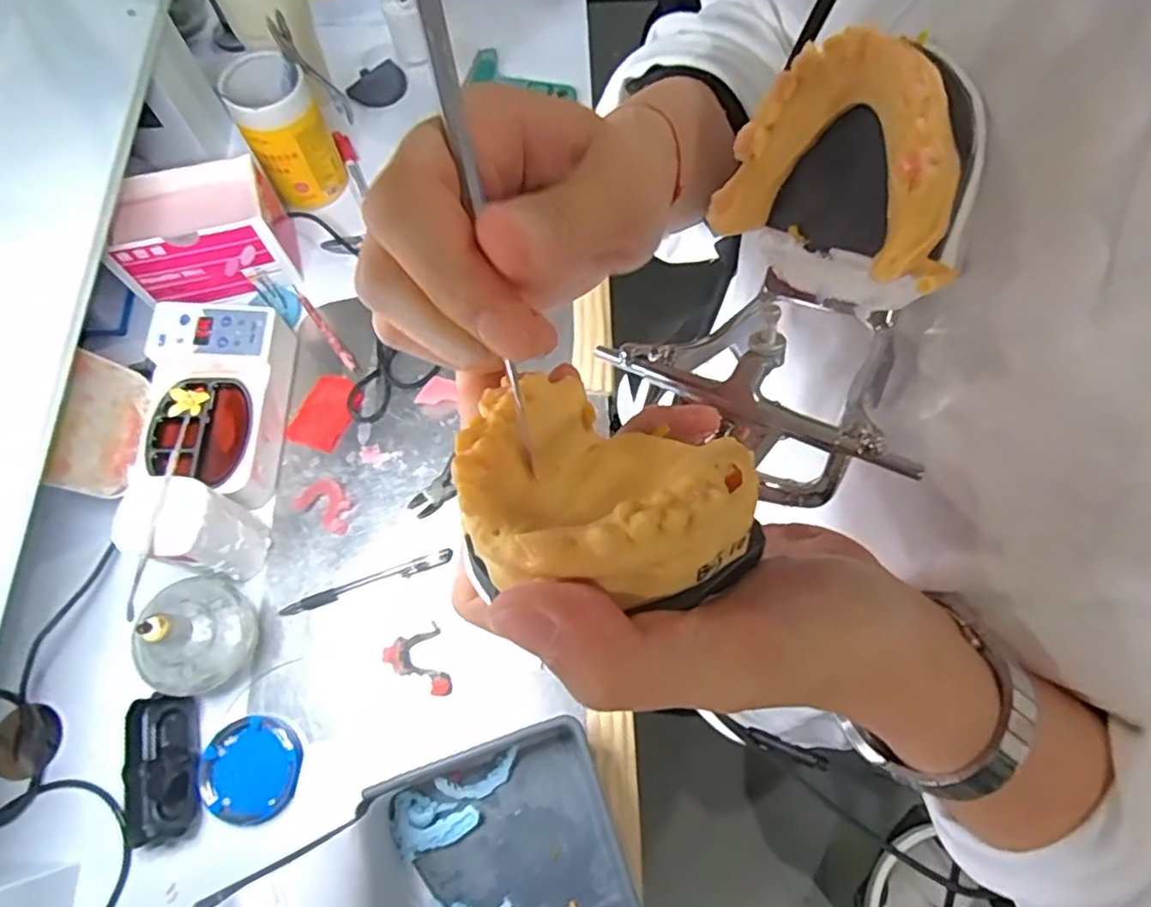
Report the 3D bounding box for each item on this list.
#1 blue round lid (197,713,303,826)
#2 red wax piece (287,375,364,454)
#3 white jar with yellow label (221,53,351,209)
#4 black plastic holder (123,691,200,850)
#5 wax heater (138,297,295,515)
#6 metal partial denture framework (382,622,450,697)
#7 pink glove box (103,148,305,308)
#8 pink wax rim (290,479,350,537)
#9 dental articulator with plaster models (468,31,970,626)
[{"bbox_3d":[-0.268,0.260,0.539,0.077,0.009,0.078,0,70,1],"label":"blue round lid"},{"bbox_3d":[-0.250,-0.043,0.660,0.055,0.005,0.079,20,72,8],"label":"red wax piece"},{"bbox_3d":[-0.305,-0.337,0.694,0.080,0.120,0.081,-30,72,-9],"label":"white jar with yellow label"},{"bbox_3d":[-0.335,0.253,0.533,0.050,0.025,0.106,-11,70,-3],"label":"black plastic holder"},{"bbox_3d":[-0.339,-0.050,0.624,0.114,0.069,0.187,1,70,1],"label":"wax heater"},{"bbox_3d":[-0.132,0.182,0.561,0.049,0.012,0.060,-27,72,-8],"label":"metal partial denture framework"},{"bbox_3d":[-0.379,-0.218,0.667,0.154,0.098,0.097,-16,71,-5],"label":"pink glove box"},{"bbox_3d":[-0.232,0.047,0.614,0.058,0.006,0.040,30,73,11],"label":"pink wax rim"},{"bbox_3d":[0.045,-0.029,0.183,0.077,0.089,0.179,36,65,13],"label":"dental articulator with plaster models"}]

